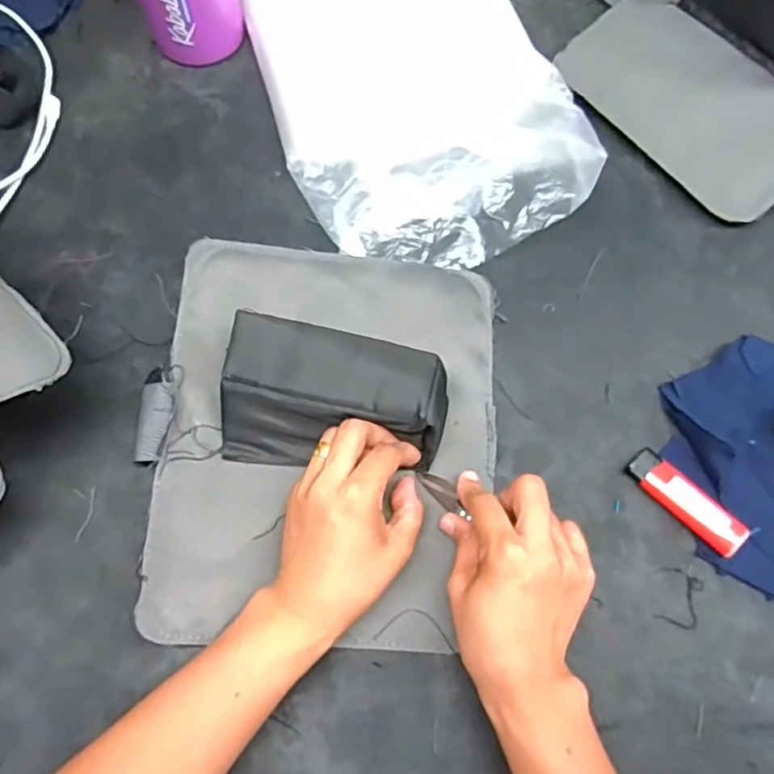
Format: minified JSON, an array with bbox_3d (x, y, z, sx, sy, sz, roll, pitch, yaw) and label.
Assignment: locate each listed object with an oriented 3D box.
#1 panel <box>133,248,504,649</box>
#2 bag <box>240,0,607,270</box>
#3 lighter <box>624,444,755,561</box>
[{"bbox_3d":[-0.043,0.023,0.407,0.225,0.054,0.261,3,71,1],"label":"panel"},{"bbox_3d":[-0.011,-0.349,0.552,0.225,0.036,0.550,-17,71,-6],"label":"bag"},{"bbox_3d":[0.196,0.074,0.417,0.080,0.015,0.027,42,76,13],"label":"lighter"}]

